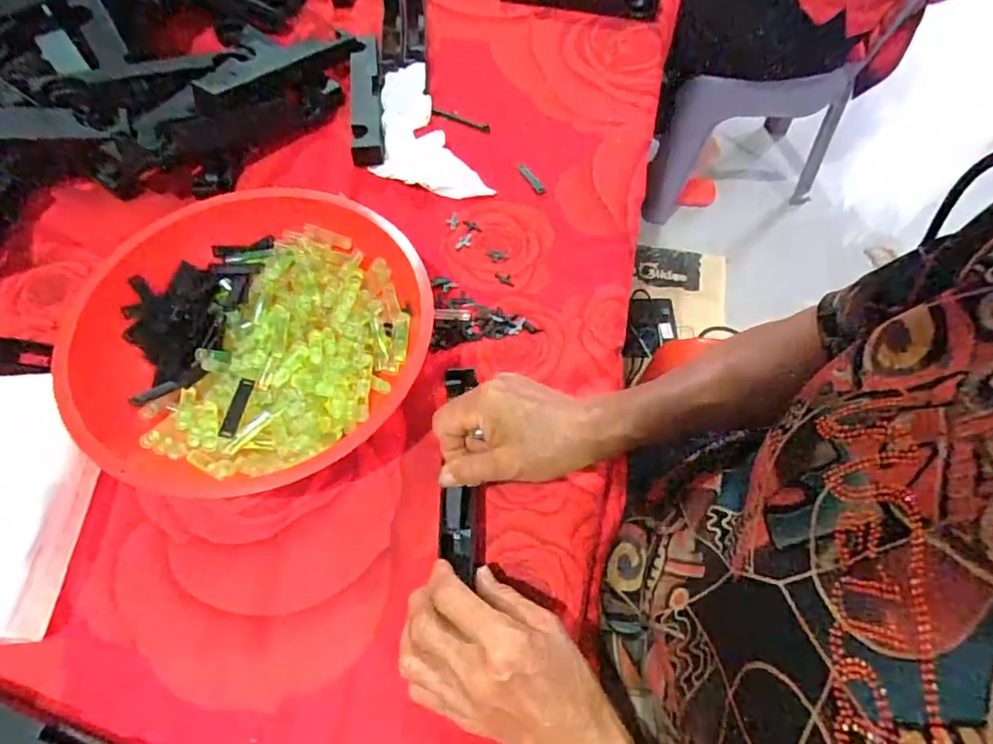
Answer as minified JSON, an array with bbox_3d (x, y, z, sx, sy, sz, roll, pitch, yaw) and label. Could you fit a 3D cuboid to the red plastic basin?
[{"bbox_3d":[-0.181,-0.028,0.416,0.230,0.082,0.244,0,63,1],"label":"red plastic basin"}]

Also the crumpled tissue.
[{"bbox_3d":[-0.081,-0.232,0.547,0.095,0.036,0.169,-24,64,-15],"label":"crumpled tissue"}]

